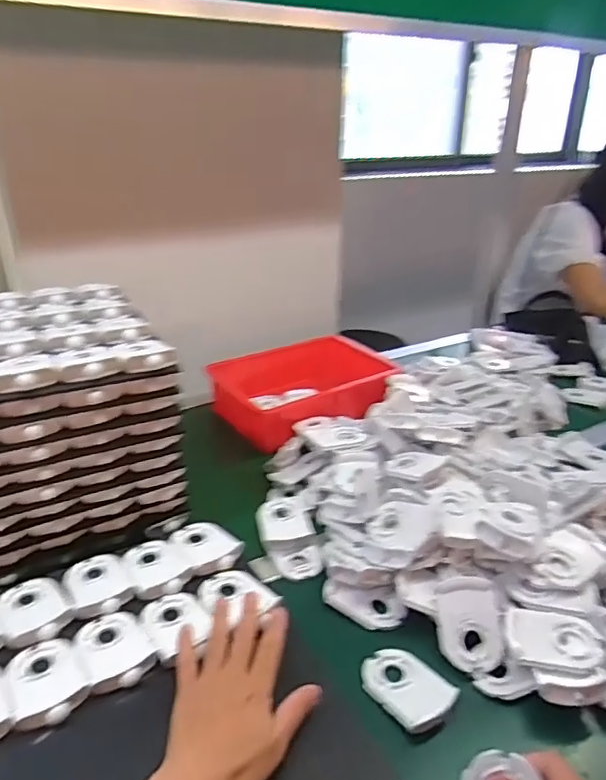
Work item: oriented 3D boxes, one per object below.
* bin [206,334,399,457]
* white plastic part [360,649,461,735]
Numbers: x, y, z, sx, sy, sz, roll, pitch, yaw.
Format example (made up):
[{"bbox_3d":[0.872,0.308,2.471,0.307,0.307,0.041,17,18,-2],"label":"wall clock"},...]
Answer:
[{"bbox_3d":[0.003,-0.005,0.989,0.280,0.079,0.199,-17,31,-31],"label":"bin"},{"bbox_3d":[0.095,0.273,0.526,0.055,0.021,0.086,-22,34,-38],"label":"white plastic part"}]

